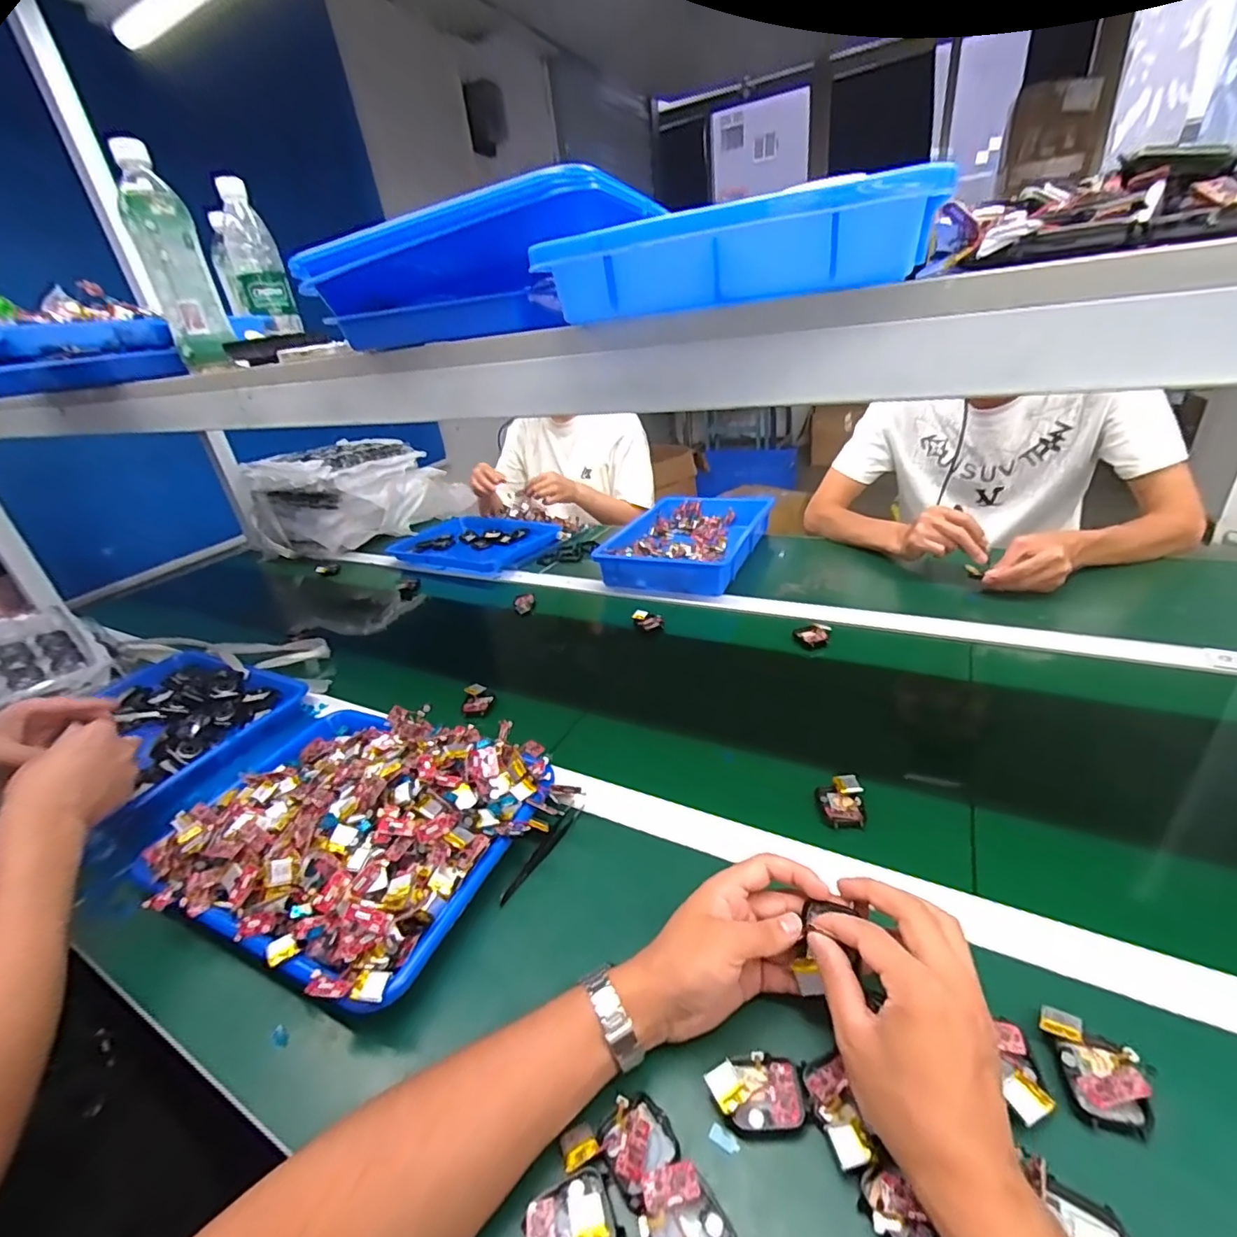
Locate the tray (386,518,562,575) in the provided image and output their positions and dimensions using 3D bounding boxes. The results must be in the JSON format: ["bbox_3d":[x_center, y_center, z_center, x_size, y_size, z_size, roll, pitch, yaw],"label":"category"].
[{"bbox_3d":[-0.324,-0.166,1.260,0.353,0.043,0.222,9,32,29],"label":"tray"}]

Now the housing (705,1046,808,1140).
[{"bbox_3d":[0.082,0.282,0.335,0.053,0.017,0.036,-8,28,0],"label":"housing"}]

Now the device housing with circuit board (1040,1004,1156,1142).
[{"bbox_3d":[0.274,0.257,0.321,0.039,0.019,0.054,0,29,15],"label":"device housing with circuit board"}]

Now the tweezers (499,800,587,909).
[{"bbox_3d":[-0.068,0.211,0.512,0.013,0.013,0.116,10,33,30],"label":"tweezers"}]

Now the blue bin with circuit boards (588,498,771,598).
[{"bbox_3d":[0.139,-0.156,1.088,0.251,0.062,0.356,7,31,25],"label":"blue bin with circuit boards"}]

